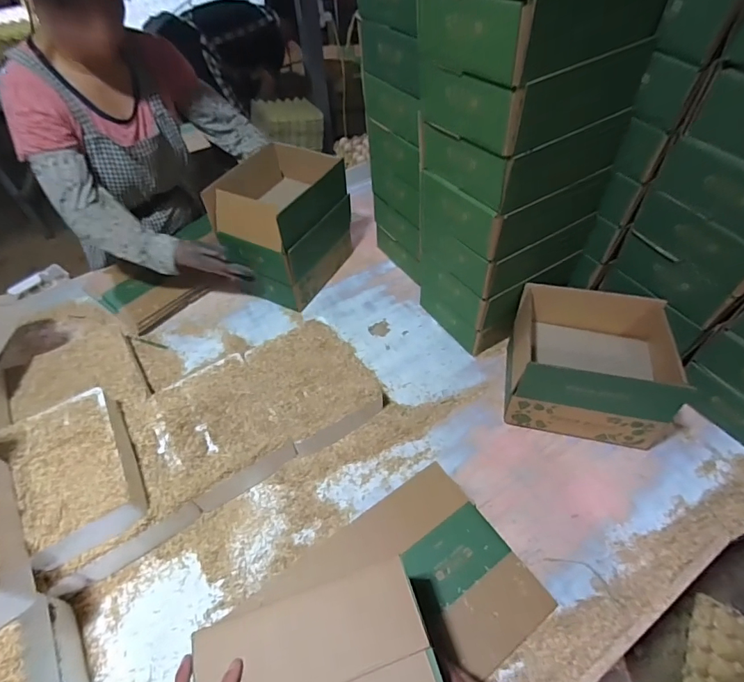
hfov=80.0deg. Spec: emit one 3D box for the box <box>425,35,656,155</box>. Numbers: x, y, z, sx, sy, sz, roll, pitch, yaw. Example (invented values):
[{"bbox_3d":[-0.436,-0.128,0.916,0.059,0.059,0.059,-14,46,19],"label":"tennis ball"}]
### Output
[{"bbox_3d":[0.231,-0.387,0.659,0.244,0.096,0.203,-28,55,-19],"label":"box"}]

